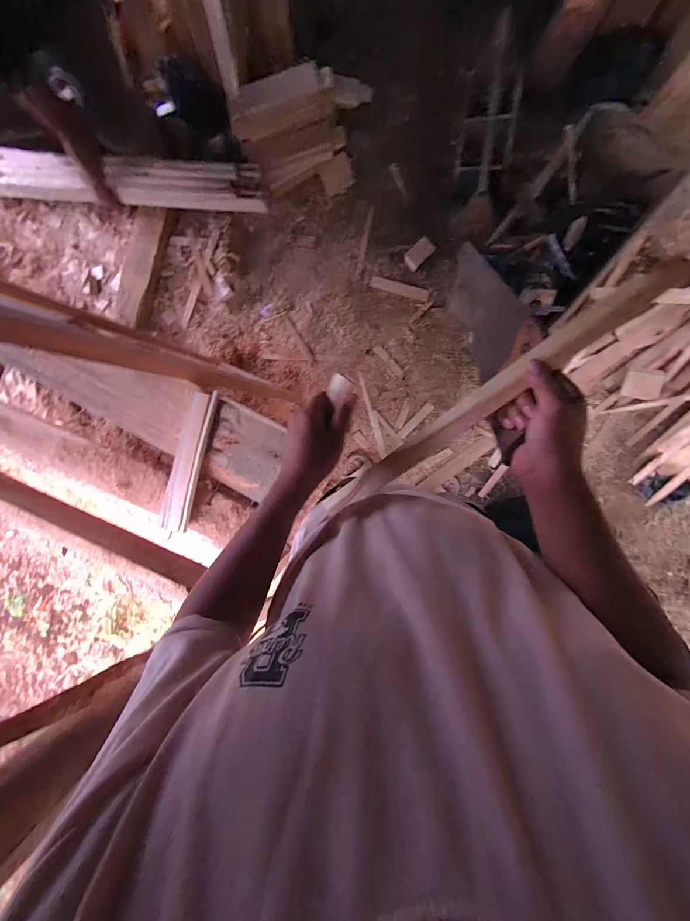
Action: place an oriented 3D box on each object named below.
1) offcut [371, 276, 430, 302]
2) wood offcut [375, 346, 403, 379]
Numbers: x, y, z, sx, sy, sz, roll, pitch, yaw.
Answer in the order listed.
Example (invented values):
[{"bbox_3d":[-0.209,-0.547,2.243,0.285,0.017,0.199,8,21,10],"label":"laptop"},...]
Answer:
[{"bbox_3d":[0.210,-0.658,1.275,0.224,0.018,0.043,19,96,4],"label":"offcut"},{"bbox_3d":[0.172,-0.386,1.293,0.026,0.008,0.151,-43,89,7],"label":"wood offcut"}]

